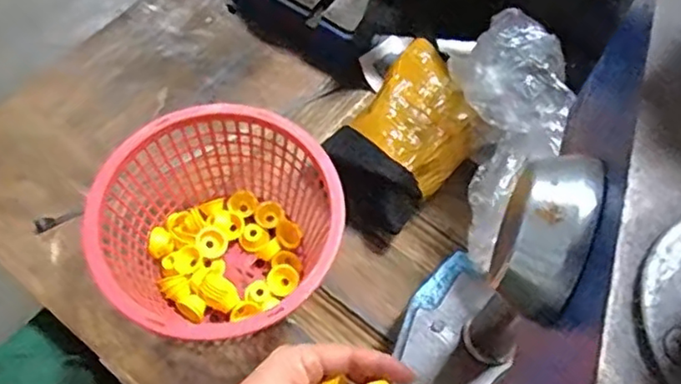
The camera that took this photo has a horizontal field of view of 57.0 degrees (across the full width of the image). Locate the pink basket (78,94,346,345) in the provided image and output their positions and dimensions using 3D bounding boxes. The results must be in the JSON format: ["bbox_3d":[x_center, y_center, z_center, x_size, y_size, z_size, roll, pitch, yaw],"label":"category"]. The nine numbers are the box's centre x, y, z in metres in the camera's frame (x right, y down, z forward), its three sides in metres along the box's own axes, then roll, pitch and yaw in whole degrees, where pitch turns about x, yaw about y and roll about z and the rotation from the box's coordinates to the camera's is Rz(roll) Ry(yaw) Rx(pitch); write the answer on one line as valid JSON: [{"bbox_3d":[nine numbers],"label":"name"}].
[{"bbox_3d":[-0.086,0.035,0.468,0.160,0.107,0.165,1,65,-2],"label":"pink basket"}]

